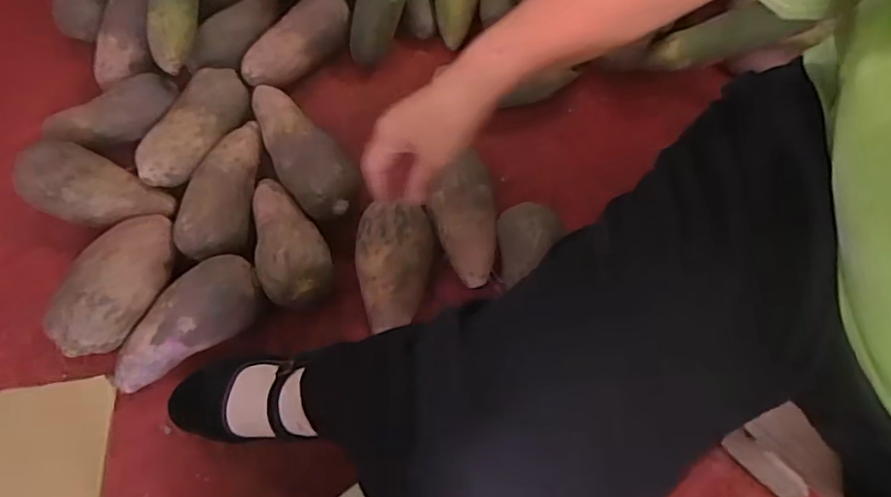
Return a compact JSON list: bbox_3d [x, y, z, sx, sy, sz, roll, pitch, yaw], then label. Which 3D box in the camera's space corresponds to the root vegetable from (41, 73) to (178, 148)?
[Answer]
[{"bbox_3d":[-0.395,-0.159,0.687,0.155,0.044,0.061,-28,74,-10],"label":"root vegetable"}]

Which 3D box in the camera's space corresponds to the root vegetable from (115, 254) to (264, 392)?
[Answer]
[{"bbox_3d":[-0.274,0.076,0.602,0.175,0.057,0.076,-32,75,-11],"label":"root vegetable"}]

